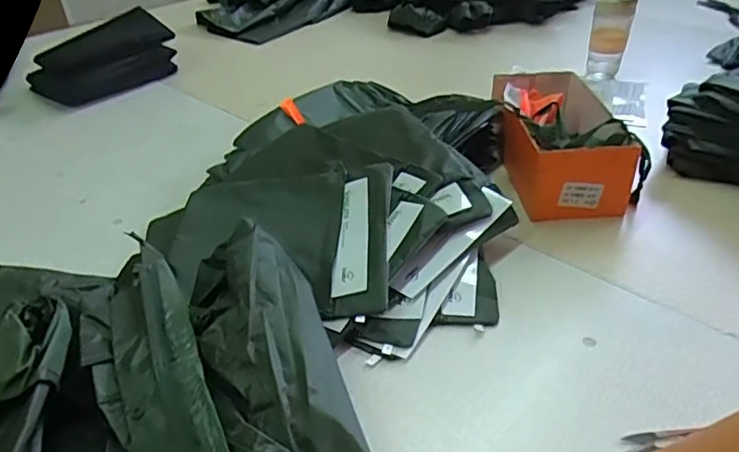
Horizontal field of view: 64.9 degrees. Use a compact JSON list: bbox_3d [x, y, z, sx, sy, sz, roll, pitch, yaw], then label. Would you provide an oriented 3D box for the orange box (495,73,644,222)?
[{"bbox_3d":[0.295,-0.145,0.953,0.164,0.124,0.290,-3,36,-2],"label":"orange box"}]

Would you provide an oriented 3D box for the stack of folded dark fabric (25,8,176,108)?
[{"bbox_3d":[-0.626,-0.393,1.342,0.308,0.102,0.285,-22,41,-26],"label":"stack of folded dark fabric"}]

